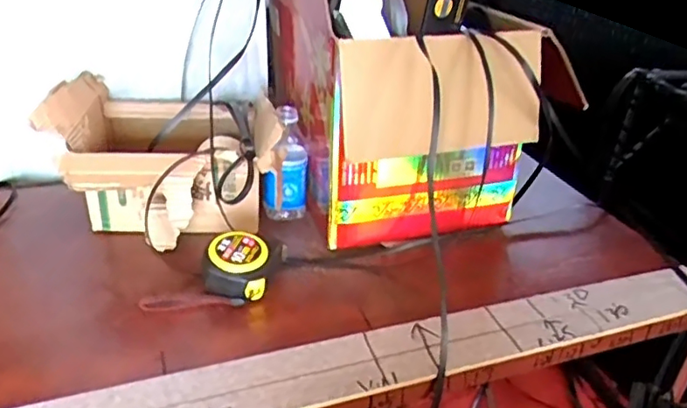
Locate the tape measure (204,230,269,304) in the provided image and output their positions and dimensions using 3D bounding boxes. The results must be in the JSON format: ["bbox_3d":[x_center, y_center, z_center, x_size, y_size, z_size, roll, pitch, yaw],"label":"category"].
[{"bbox_3d":[-0.123,0.073,0.703,0.079,0.049,0.078,1,32,-3],"label":"tape measure"}]

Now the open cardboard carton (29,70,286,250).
[{"bbox_3d":[-0.234,-0.070,0.818,0.284,0.156,0.255,1,32,-3],"label":"open cardboard carton"}]

